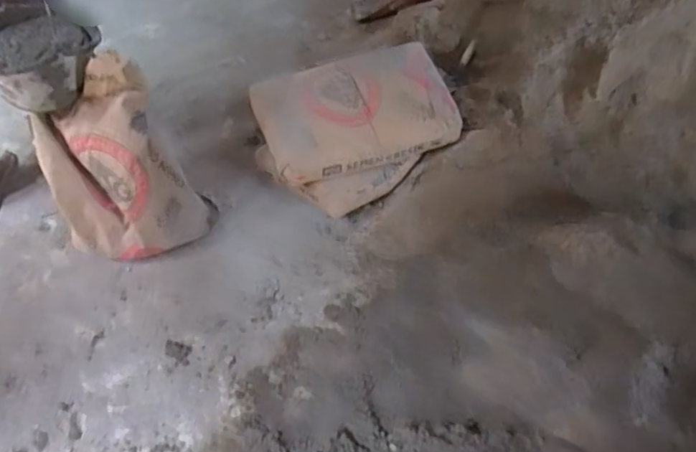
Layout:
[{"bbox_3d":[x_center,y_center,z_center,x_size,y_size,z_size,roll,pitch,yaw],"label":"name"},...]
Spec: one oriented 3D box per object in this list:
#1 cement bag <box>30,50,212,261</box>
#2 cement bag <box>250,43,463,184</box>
[{"bbox_3d":[-0.593,-0.139,1.456,0.291,0.564,0.307,37,57,20],"label":"cement bag"},{"bbox_3d":[0.032,-0.349,1.721,0.584,0.154,0.353,-16,89,-11],"label":"cement bag"}]

